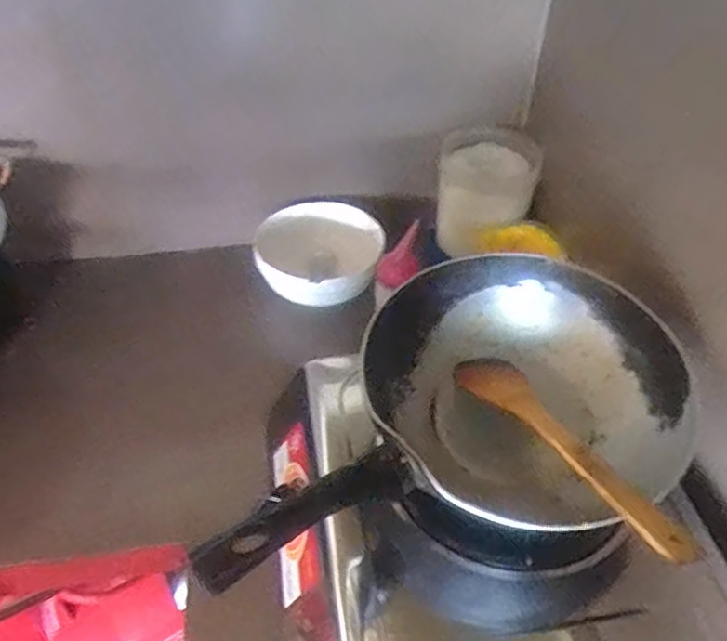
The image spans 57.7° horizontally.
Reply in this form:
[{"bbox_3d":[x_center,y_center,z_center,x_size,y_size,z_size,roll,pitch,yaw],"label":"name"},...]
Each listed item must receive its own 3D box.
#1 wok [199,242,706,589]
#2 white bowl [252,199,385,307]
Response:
[{"bbox_3d":[0.070,0.083,0.566,0.434,0.116,0.264,-20,48,-21],"label":"wok"},{"bbox_3d":[-0.074,-0.088,0.947,0.178,0.079,0.178,1,44,-1],"label":"white bowl"}]

